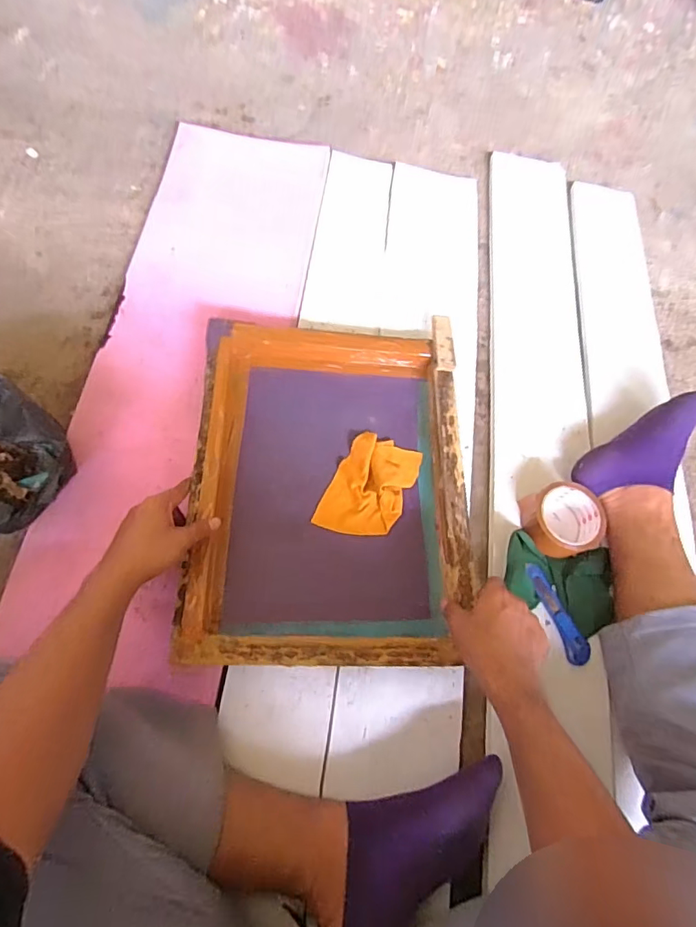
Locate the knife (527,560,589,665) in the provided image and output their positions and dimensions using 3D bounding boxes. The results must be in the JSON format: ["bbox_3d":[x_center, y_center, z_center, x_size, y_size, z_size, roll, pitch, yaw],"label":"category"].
[{"bbox_3d":[0.278,0.196,0.645,0.030,0.016,0.136,-21,74,-13],"label":"knife"}]

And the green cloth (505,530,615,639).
[{"bbox_3d":[0.280,0.159,0.658,0.144,0.039,0.109,15,69,-1],"label":"green cloth"}]

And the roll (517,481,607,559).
[{"bbox_3d":[0.295,0.079,0.671,0.097,0.048,0.098,2,70,-6],"label":"roll"}]

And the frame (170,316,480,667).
[{"bbox_3d":[-0.018,0.023,0.649,0.350,0.083,0.446,0,73,-2],"label":"frame"}]

